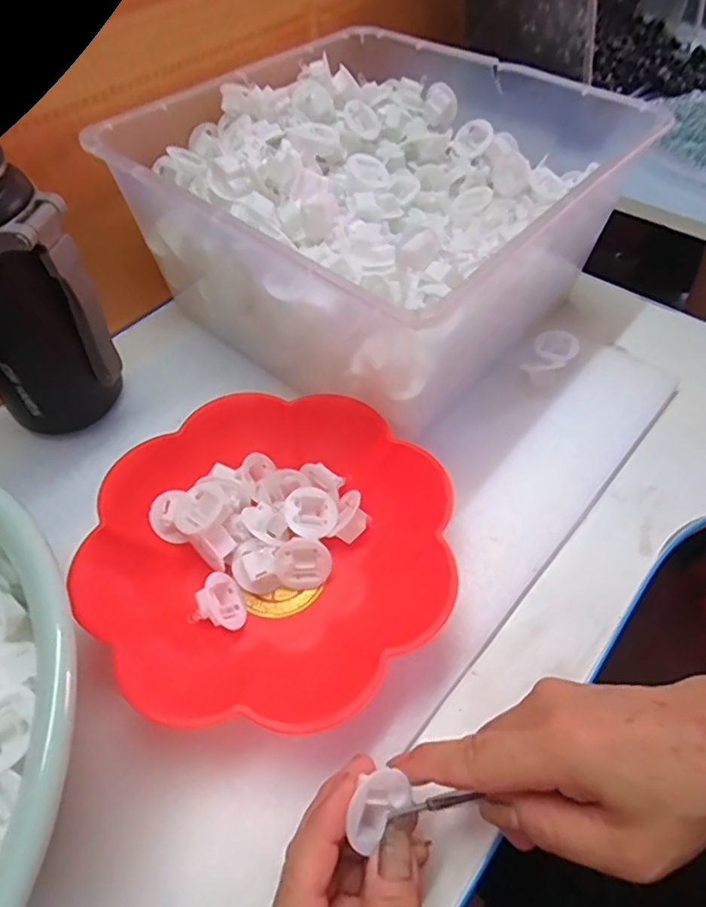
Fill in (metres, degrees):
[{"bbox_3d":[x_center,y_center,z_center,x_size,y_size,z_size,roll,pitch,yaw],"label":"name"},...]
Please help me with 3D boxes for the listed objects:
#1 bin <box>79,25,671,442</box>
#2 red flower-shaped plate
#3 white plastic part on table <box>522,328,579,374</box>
[{"bbox_3d":[0.020,-0.186,0.456,0.293,0.136,0.301,35,61,24],"label":"bin"},{"bbox_3d":[-0.046,0.053,0.336,0.193,0.044,0.190,0,53,0],"label":"red flower-shaped plate"},{"bbox_3d":[0.150,-0.076,0.441,0.031,0.010,0.054,28,58,20],"label":"white plastic part on table"}]

